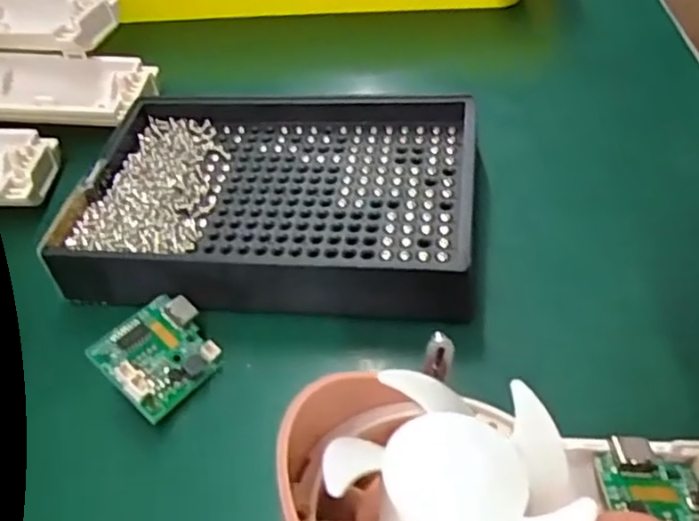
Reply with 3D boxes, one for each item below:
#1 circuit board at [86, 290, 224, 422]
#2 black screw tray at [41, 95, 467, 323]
[{"bbox_3d":[-0.055,0.027,0.203,0.029,0.007,0.032,46,53,5],"label":"circuit board"},{"bbox_3d":[-0.028,-0.025,0.237,0.138,0.020,0.096,3,48,11],"label":"black screw tray"}]

